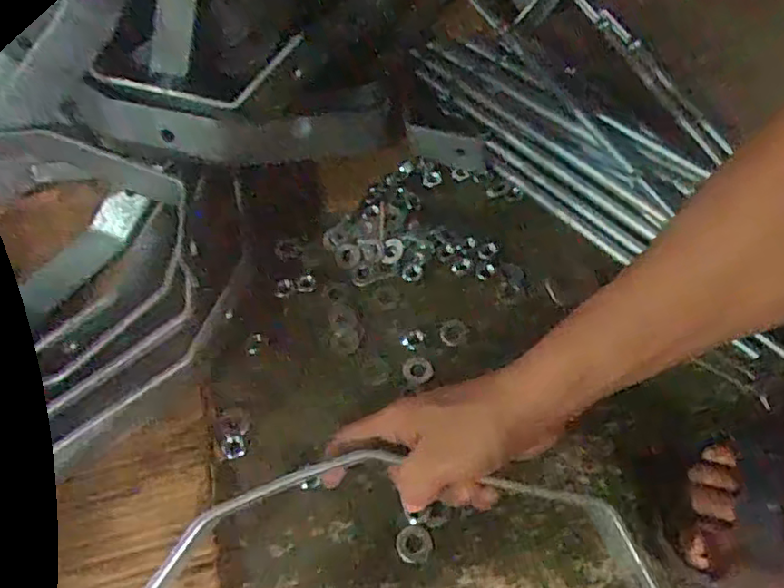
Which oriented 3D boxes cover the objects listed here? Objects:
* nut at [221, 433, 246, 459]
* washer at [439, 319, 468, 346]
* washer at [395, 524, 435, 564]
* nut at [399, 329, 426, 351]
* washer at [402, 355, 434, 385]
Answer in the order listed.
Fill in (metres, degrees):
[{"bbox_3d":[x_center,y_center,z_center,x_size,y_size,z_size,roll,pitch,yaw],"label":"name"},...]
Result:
[{"bbox_3d":[-0.125,0.120,0.498,0.017,0.005,0.020,-14,57,-7],"label":"nut"},{"bbox_3d":[0.054,0.034,0.553,0.025,0.004,0.023,-2,73,7],"label":"washer"},{"bbox_3d":[0.017,0.183,0.461,0.026,0.005,0.025,-1,57,2],"label":"washer"},{"bbox_3d":[0.019,0.039,0.545,0.022,0.006,0.015,-28,59,-14],"label":"nut"},{"bbox_3d":[0.022,0.066,0.541,0.026,0.004,0.024,-12,72,-1],"label":"washer"}]

